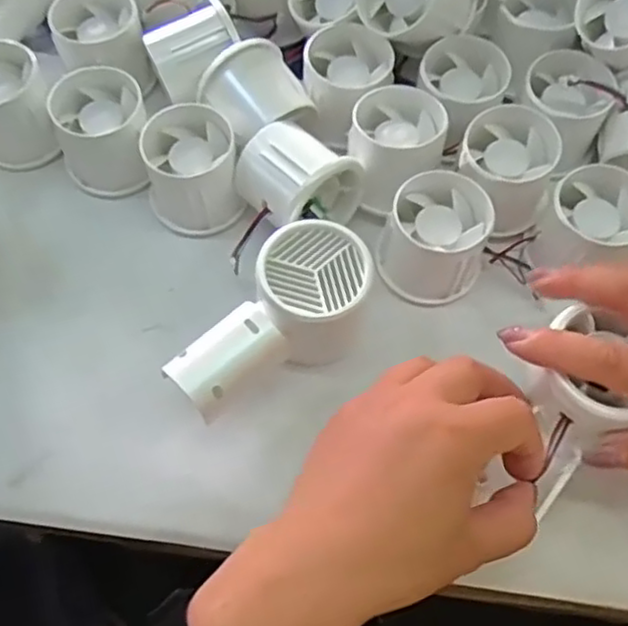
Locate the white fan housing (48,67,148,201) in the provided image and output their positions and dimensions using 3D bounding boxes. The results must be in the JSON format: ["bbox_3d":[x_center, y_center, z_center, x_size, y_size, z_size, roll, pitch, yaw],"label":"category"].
[{"bbox_3d":[-0.121,-0.102,0.394,0.051,0.047,0.057,-2,65,-2],"label":"white fan housing"}]

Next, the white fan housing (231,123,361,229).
[{"bbox_3d":[-0.008,-0.075,0.375,0.056,0.044,0.057,-37,71,-16],"label":"white fan housing"}]

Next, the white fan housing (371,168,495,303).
[{"bbox_3d":[0.065,-0.040,0.370,0.056,0.045,0.054,0,65,-1],"label":"white fan housing"}]

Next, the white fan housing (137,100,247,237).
[{"bbox_3d":[-0.068,-0.079,0.387,0.050,0.047,0.056,-12,66,-6],"label":"white fan housing"}]

